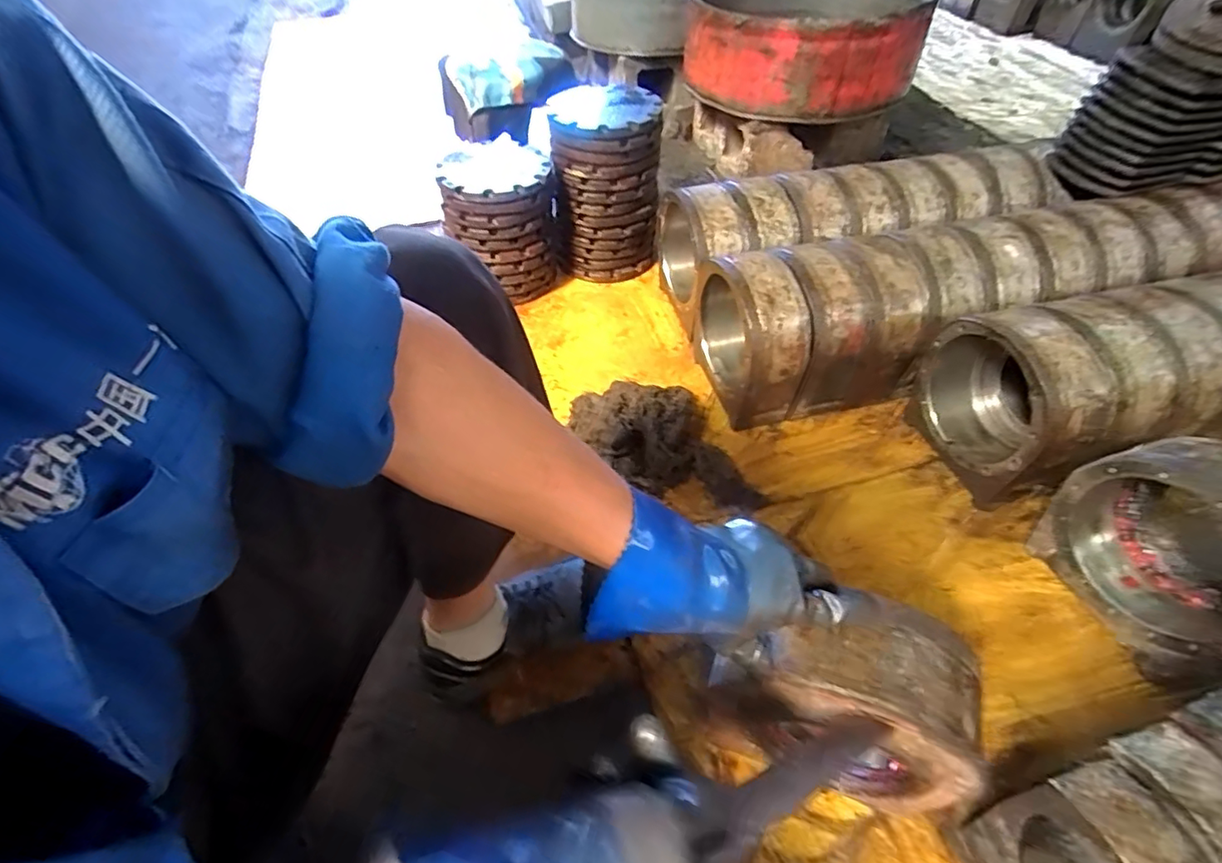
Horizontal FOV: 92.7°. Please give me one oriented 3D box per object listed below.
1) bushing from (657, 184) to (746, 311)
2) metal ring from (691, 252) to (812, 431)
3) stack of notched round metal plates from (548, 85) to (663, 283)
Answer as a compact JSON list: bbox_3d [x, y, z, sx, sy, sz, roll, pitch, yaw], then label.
[{"bbox_3d":[0.170,-0.336,1.097,0.099,0.207,0.196,-13,49,-11],"label":"bushing"},{"bbox_3d":[0.217,-0.161,0.944,0.093,0.230,0.234,-13,49,-10],"label":"metal ring"},{"bbox_3d":[-0.009,-0.501,1.210,0.208,0.334,0.176,-3,48,-2],"label":"stack of notched round metal plates"}]

